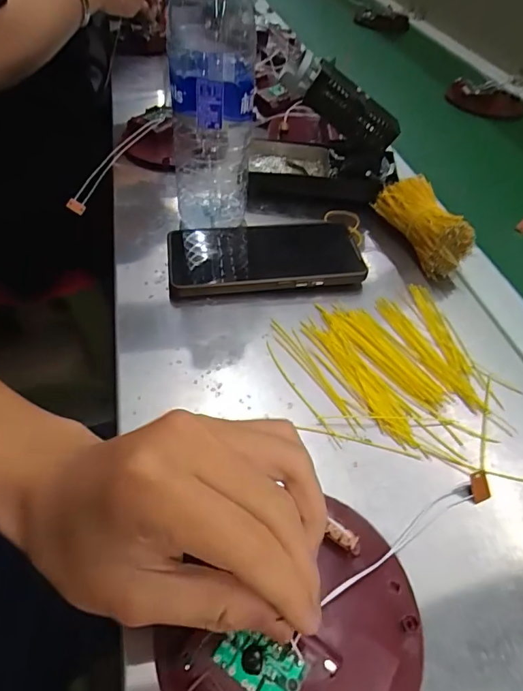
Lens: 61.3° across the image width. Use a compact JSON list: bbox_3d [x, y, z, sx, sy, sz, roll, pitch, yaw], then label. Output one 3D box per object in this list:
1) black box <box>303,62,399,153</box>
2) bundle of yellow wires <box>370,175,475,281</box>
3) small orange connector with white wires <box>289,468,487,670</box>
[{"bbox_3d":[0.083,-0.212,0.406,0.094,0.037,0.029,22,44,-28],"label":"black box"},{"bbox_3d":[0.144,-0.110,0.398,0.038,0.046,0.104,-14,53,-16],"label":"bundle of yellow wires"},{"bbox_3d":[0.072,0.105,0.226,0.151,0.011,0.016,-20,55,-31],"label":"small orange connector with white wires"}]

